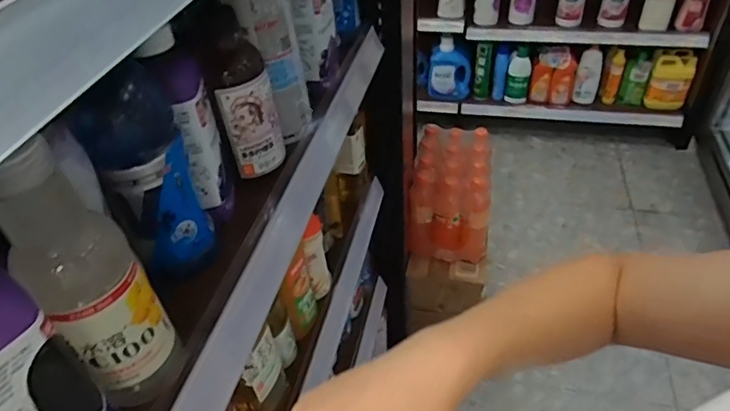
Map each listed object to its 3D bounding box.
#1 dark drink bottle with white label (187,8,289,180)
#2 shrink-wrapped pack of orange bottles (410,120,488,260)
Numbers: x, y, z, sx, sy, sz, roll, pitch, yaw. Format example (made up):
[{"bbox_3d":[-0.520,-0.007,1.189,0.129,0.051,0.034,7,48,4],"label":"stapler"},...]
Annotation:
[{"bbox_3d":[-0.116,-0.108,0.506,0.058,0.149,0.064,-9,42,-5],"label":"dark drink bottle with white label"},{"bbox_3d":[0.212,-0.035,1.291,0.178,0.226,0.236,6,42,11],"label":"shrink-wrapped pack of orange bottles"}]

